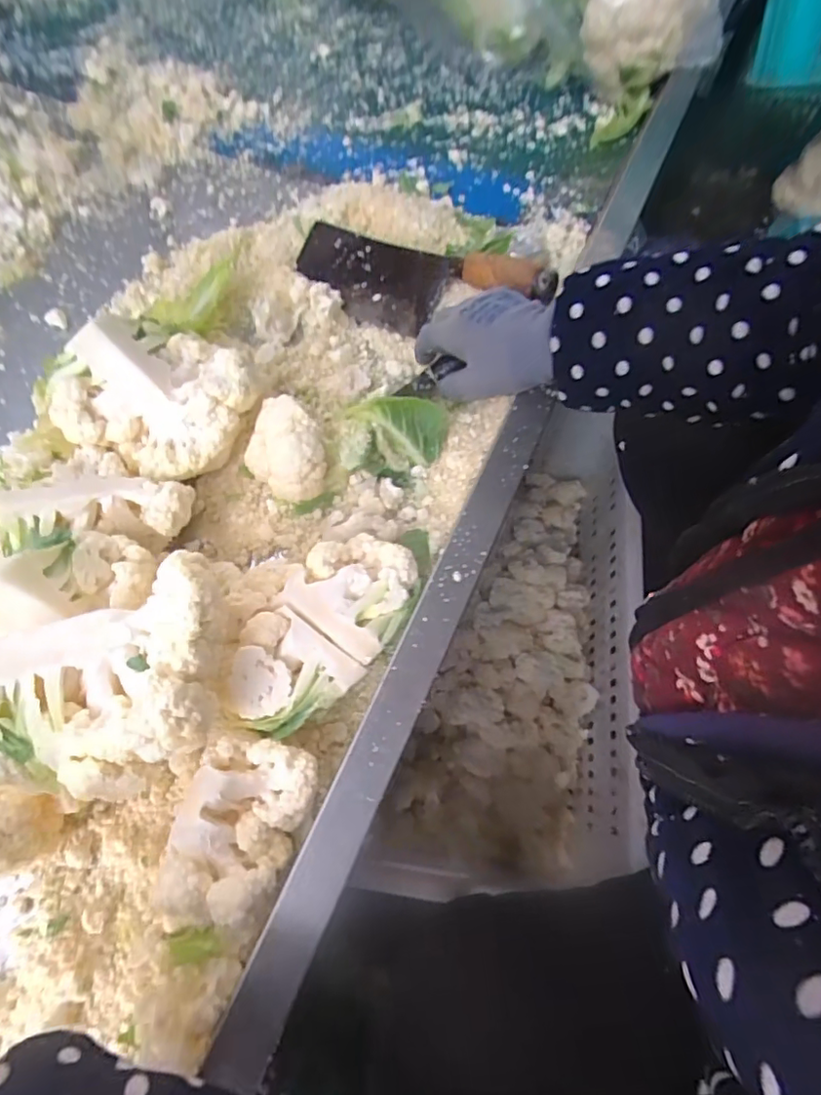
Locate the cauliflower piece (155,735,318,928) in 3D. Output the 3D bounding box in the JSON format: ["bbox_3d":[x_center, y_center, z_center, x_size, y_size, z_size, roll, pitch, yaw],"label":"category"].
[{"bbox_3d":[-0.097,0.156,0.318,0.070,0.043,0.093,11,67,4],"label":"cauliflower piece"}]

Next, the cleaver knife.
[{"bbox_3d":[0.004,-0.257,0.540,0.258,0.042,0.102,15,66,18],"label":"cleaver knife"}]

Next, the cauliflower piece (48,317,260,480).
[{"bbox_3d":[-0.199,-0.120,0.456,0.127,0.094,0.116,0,67,-1],"label":"cauliflower piece"}]

